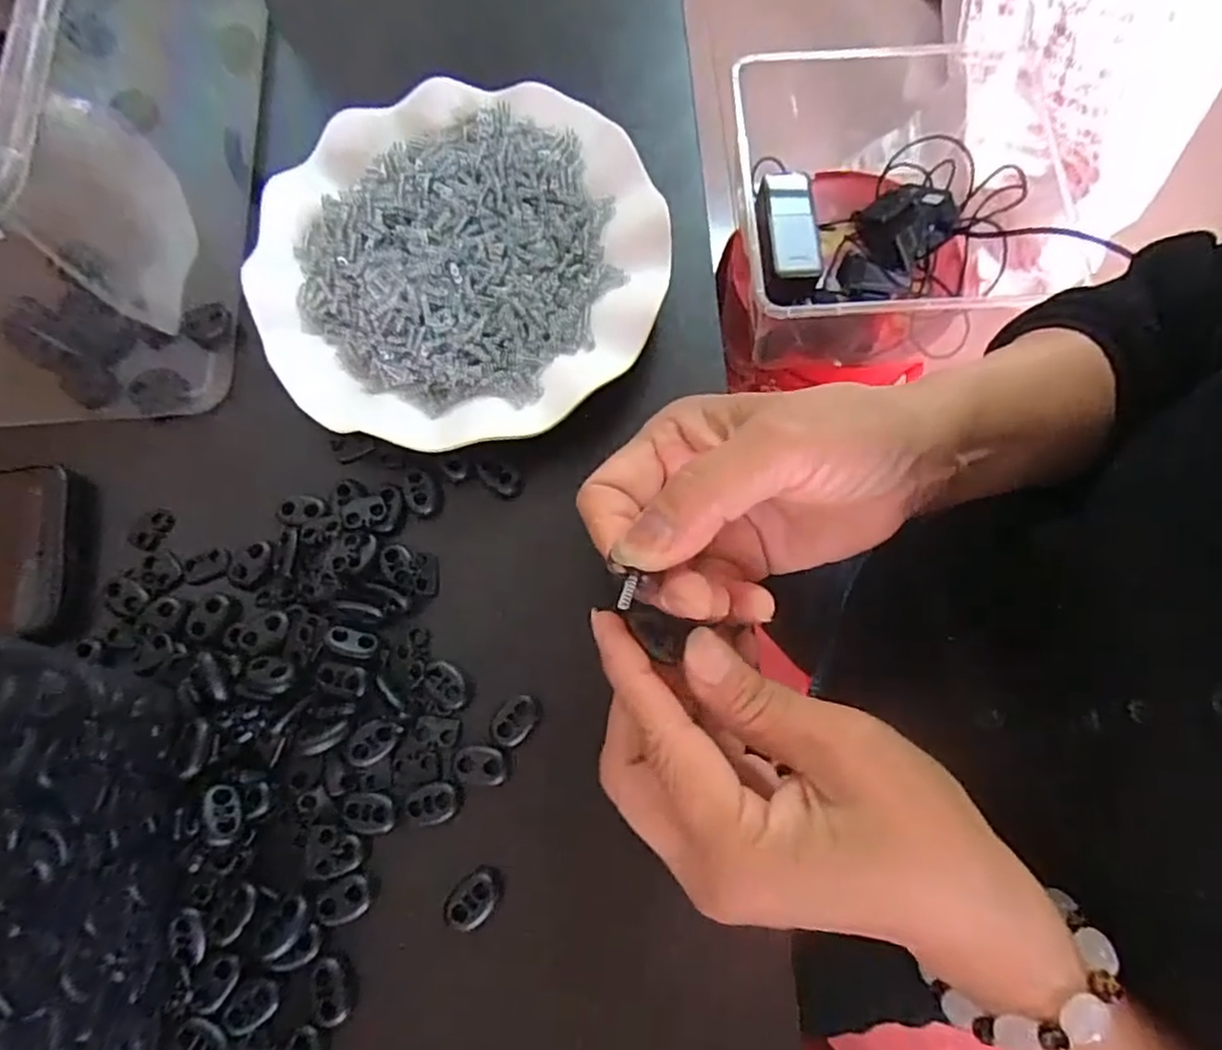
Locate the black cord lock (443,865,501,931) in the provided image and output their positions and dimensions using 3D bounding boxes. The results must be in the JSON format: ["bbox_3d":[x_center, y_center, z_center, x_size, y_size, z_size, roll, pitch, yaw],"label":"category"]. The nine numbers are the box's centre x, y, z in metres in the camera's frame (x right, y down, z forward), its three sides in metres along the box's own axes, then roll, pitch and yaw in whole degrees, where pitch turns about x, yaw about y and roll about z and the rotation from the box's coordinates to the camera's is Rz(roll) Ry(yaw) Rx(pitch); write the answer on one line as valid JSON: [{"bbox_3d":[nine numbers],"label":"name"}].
[{"bbox_3d":[-0.050,0.136,0.252,0.015,0.004,0.023,40,78,11],"label":"black cord lock"}]

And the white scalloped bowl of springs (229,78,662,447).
[{"bbox_3d":[-0.067,-0.120,0.314,0.179,0.037,0.175,0,74,0],"label":"white scalloped bowl of springs"}]

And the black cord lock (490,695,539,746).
[{"bbox_3d":[-0.037,0.076,0.269,0.014,0.005,0.020,33,77,10],"label":"black cord lock"}]

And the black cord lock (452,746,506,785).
[{"bbox_3d":[-0.051,0.092,0.265,0.020,0.004,0.014,5,74,2],"label":"black cord lock"}]

